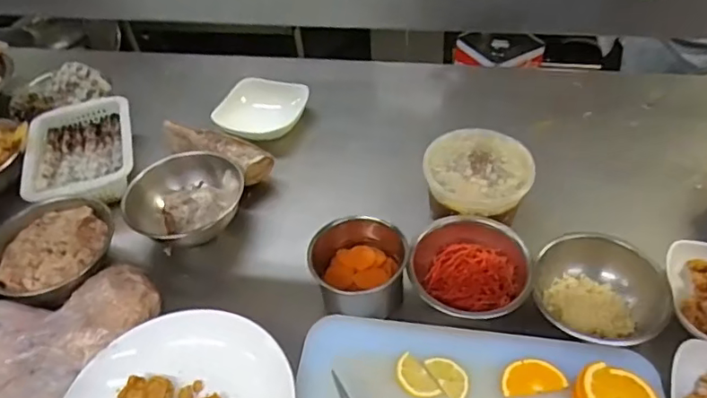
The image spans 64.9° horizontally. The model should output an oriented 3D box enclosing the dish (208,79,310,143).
[{"bbox_3d":[-0.172,-0.158,1.018,0.152,0.045,0.156,-3,46,3],"label":"dish"}]

